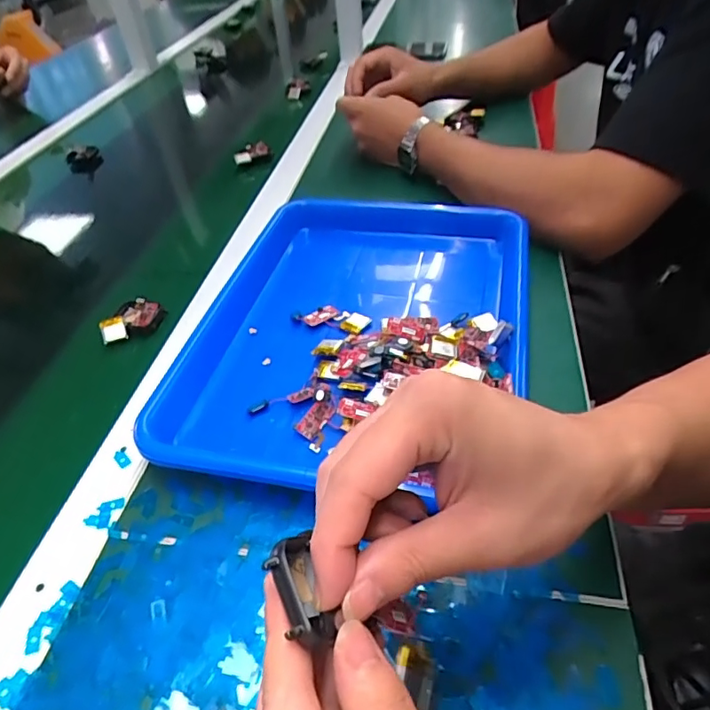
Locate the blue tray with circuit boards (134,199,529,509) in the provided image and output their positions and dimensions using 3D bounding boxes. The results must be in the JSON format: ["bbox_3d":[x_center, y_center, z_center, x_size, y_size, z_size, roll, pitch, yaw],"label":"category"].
[{"bbox_3d":[0.000,-0.031,0.443,0.266,0.037,0.336,6,46,12],"label":"blue tray with circuit boards"}]

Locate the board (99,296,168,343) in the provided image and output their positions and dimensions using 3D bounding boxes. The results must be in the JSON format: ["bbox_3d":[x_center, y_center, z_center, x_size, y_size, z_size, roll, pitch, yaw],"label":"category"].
[{"bbox_3d":[-0.201,-0.032,0.483,0.045,0.019,0.052,3,45,8],"label":"board"}]

